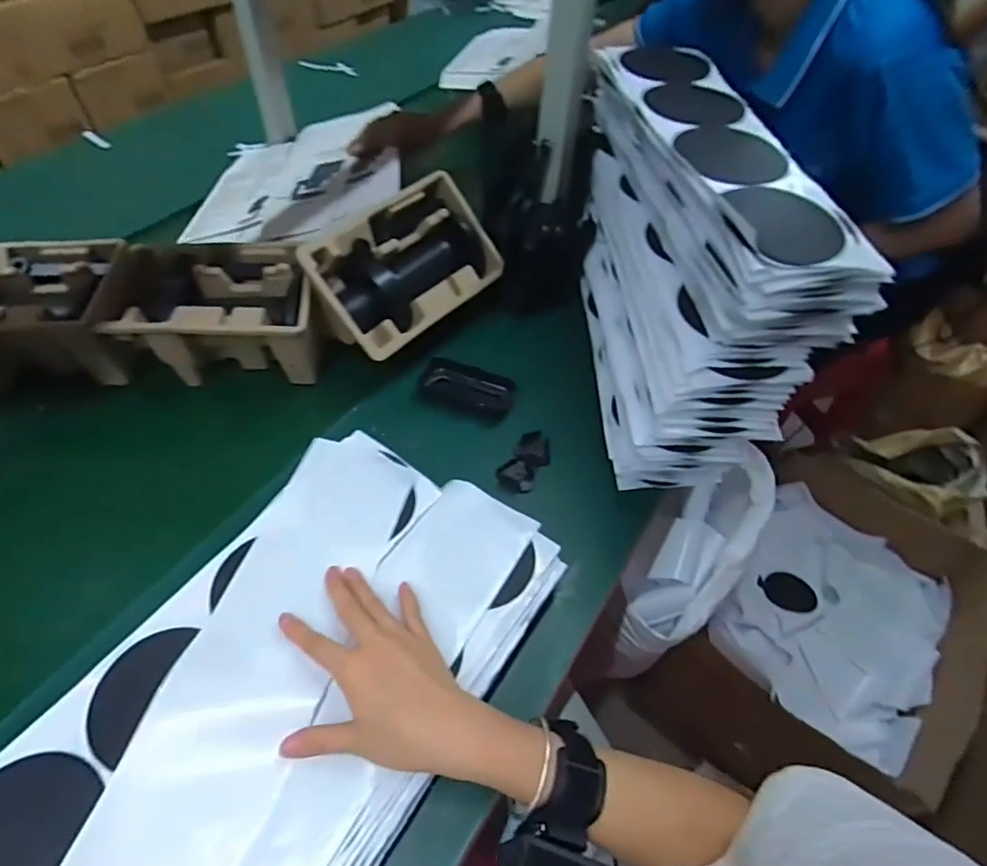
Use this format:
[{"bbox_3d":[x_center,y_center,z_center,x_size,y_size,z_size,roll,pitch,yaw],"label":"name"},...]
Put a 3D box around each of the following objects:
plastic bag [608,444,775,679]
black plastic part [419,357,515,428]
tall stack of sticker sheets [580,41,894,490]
[{"bbox_3d":[0.303,0.185,0.846,0.131,0.174,0.336,32,55,18],"label":"plastic bag"},{"bbox_3d":[-0.032,-0.050,0.649,0.111,0.016,0.063,21,53,11],"label":"black plastic part"},{"bbox_3d":[0.192,-0.185,0.588,0.136,0.262,0.402,0,52,-6],"label":"tall stack of sticker sheets"}]

